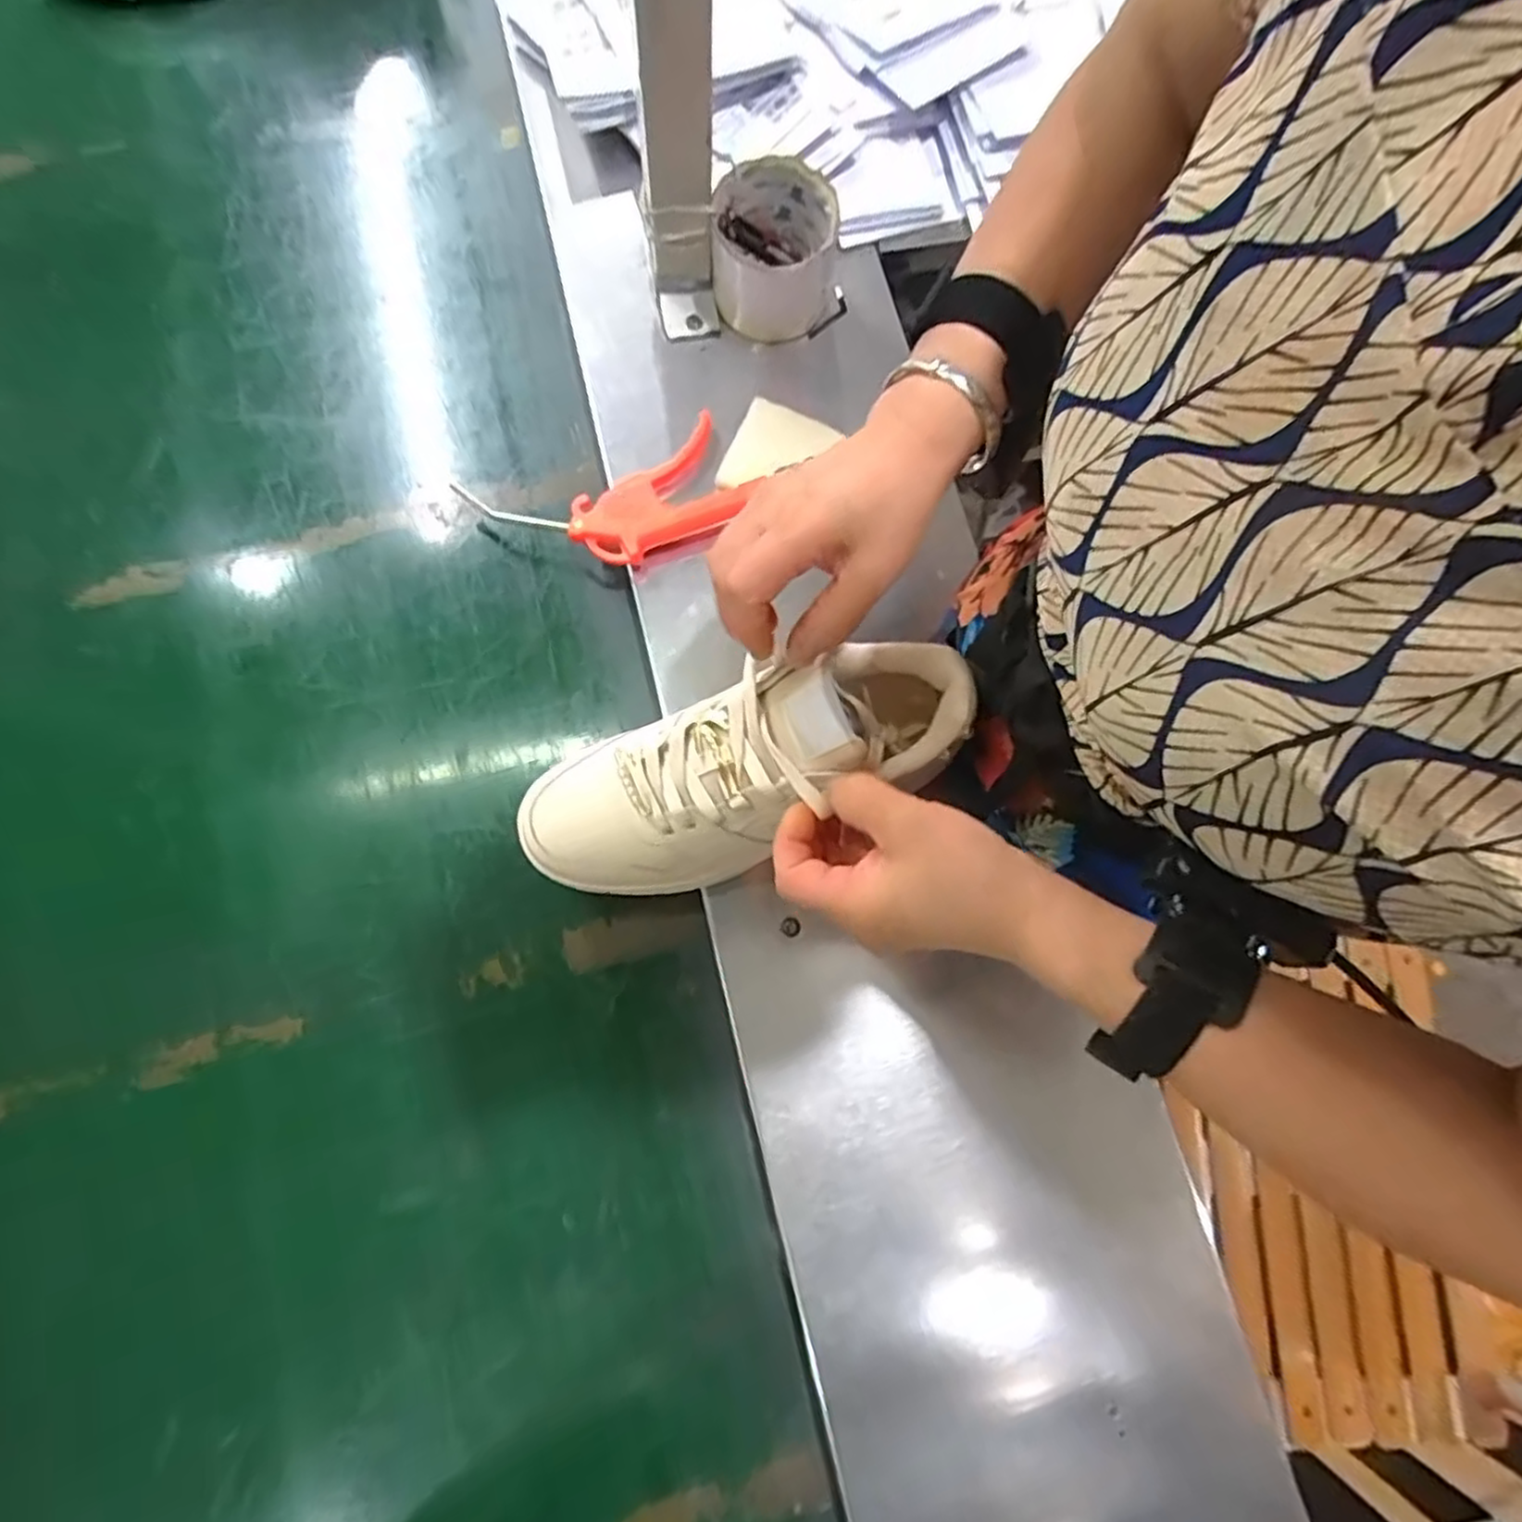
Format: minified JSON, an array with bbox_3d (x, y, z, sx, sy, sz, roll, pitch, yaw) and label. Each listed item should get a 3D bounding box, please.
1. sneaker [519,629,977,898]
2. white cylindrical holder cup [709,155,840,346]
[{"bbox_3d":[-0.009,0.005,0.401,0.244,0.104,0.087,-23,79,5],"label":"sneaker"},{"bbox_3d":[0.009,-0.355,0.518,0.088,0.069,0.097,9,77,-6],"label":"white cylindrical holder cup"}]

